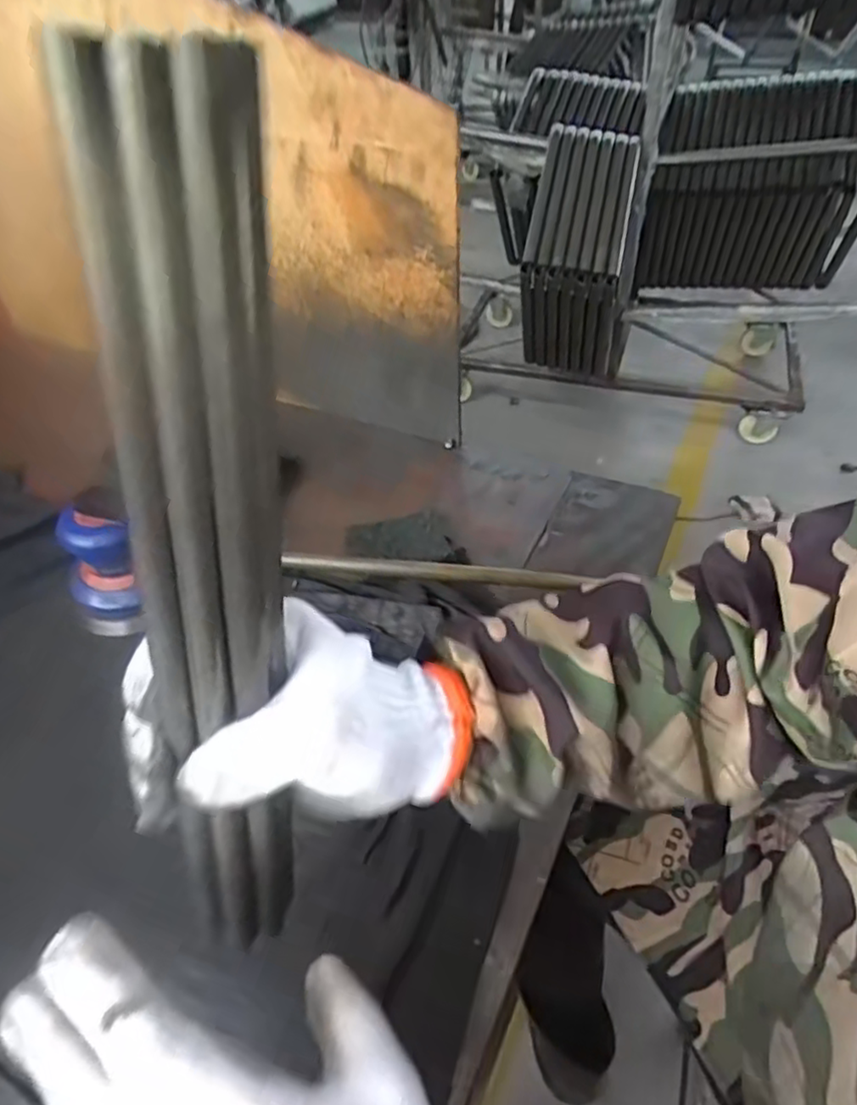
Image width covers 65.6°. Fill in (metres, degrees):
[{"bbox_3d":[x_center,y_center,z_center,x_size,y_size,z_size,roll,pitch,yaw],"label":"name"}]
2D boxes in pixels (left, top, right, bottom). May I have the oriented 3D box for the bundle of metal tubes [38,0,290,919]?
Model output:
[{"bbox_3d":[-0.076,0.022,0.240,0.037,0.329,0.036,14,31,16],"label":"bundle of metal tubes"}]

